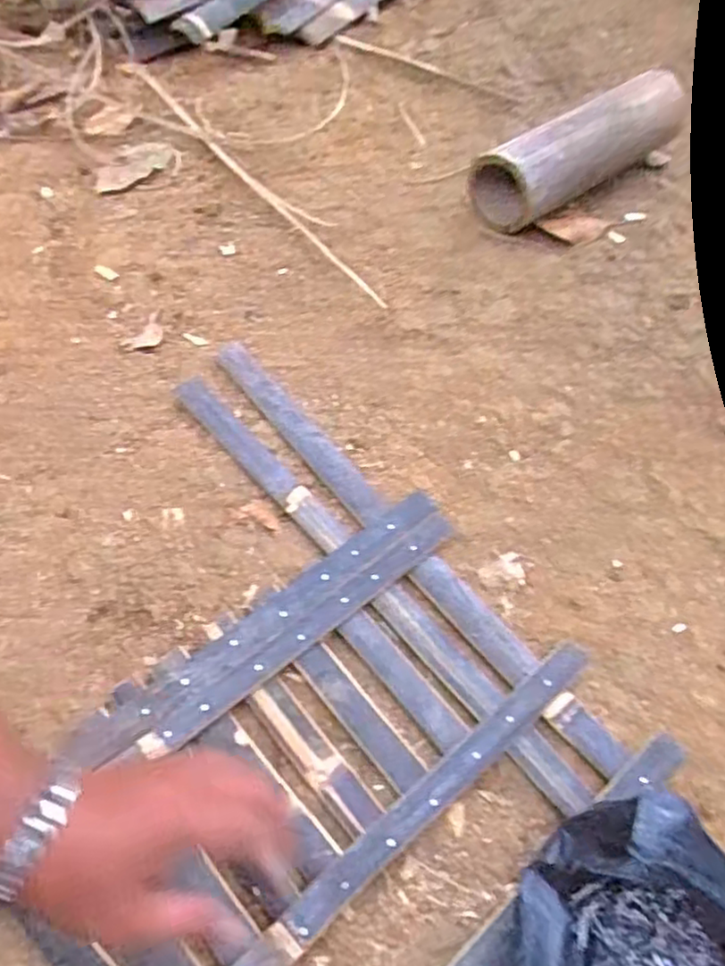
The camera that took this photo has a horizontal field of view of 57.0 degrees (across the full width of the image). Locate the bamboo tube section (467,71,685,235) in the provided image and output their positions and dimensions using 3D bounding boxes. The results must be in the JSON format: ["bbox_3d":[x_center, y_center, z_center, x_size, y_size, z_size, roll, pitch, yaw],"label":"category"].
[{"bbox_3d":[0.271,-0.400,0.820,0.309,0.097,0.082,-28,65,-18],"label":"bamboo tube section"}]

